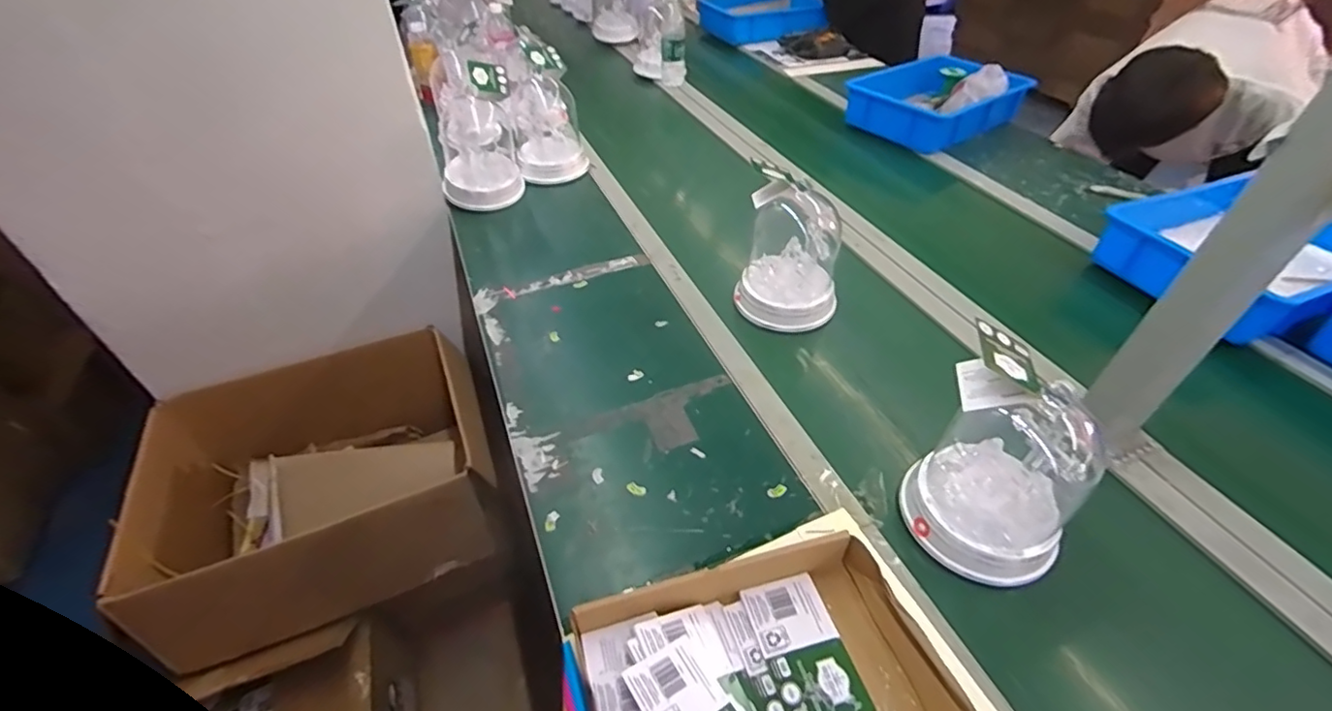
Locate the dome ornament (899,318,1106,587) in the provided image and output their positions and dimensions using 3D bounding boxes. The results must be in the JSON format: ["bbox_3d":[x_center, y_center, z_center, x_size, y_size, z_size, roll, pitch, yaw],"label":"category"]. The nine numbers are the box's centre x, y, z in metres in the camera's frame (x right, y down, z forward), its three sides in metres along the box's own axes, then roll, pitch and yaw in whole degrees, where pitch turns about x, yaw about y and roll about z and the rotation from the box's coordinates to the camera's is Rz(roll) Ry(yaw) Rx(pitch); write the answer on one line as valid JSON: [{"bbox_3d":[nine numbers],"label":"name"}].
[{"bbox_3d":[0.326,0.106,0.547,0.140,0.207,0.130,31,52,29],"label":"dome ornament"}]

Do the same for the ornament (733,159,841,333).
[{"bbox_3d":[0.185,-0.150,0.835,0.144,0.210,0.125,13,45,14],"label":"ornament"}]

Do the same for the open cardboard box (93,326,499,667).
[{"bbox_3d":[-0.645,0.263,1.094,0.596,0.278,0.495,-21,47,-21],"label":"open cardboard box"}]

